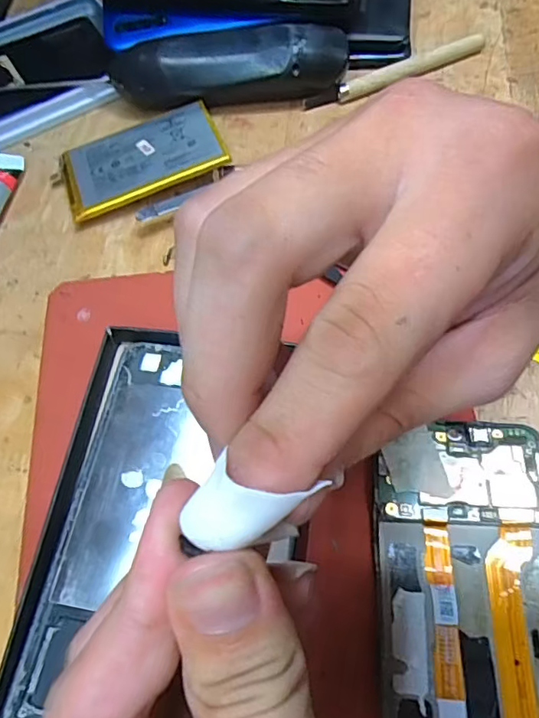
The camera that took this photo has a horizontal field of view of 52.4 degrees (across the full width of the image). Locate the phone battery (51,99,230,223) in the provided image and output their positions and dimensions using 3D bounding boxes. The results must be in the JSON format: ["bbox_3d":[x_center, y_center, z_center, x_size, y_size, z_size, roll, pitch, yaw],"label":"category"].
[{"bbox_3d":[-0.077,-0.118,0.321,0.097,0.005,0.065,-20,58,0],"label":"phone battery"}]

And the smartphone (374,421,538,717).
[{"bbox_3d":[0.077,0.101,0.208,0.071,0.015,0.153,1,63,3],"label":"smartphone"}]

